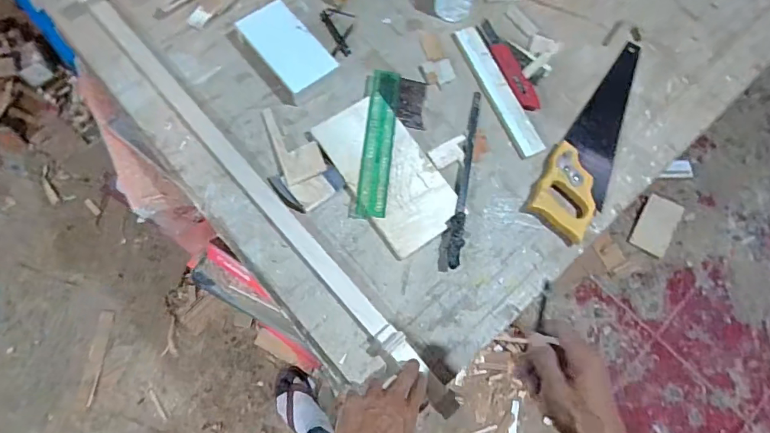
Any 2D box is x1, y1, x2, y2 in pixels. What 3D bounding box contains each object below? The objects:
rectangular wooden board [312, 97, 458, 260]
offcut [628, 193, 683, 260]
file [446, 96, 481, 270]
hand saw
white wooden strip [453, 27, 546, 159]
[{"bbox_3d":[0.006,-0.071,0.717,0.134,0.010,0.250,-31,78,-14],"label":"rectangular wooden board"},{"bbox_3d":[0.820,0.022,1.378,0.105,0.021,0.197,34,72,8],"label":"offcut"},{"bbox_3d":[0.123,-0.065,0.726,0.027,0.026,0.305,10,70,0],"label":"file"},{"bbox_3d":[0.355,-0.146,0.771,0.100,0.022,0.409,27,71,6],"label":"hand saw"},{"bbox_3d":[0.191,-0.216,0.778,0.048,0.007,0.254,-23,76,-10],"label":"white wooden strip"}]

